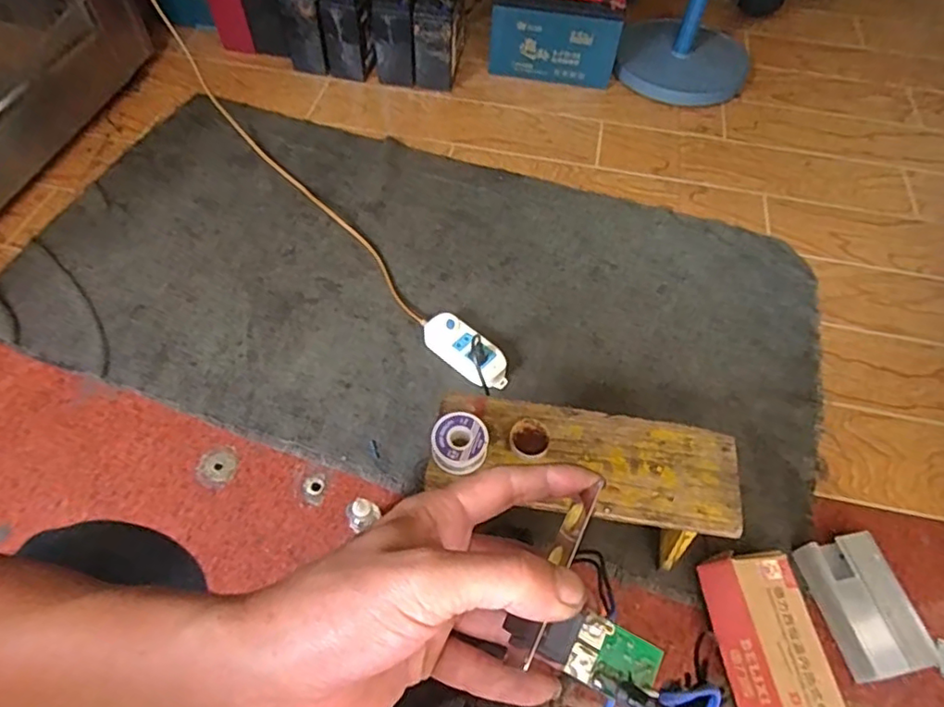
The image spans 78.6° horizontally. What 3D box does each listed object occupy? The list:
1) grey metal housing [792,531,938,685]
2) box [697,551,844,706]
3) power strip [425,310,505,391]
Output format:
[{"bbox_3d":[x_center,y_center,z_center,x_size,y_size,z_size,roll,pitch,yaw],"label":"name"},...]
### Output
[{"bbox_3d":[0.457,0.292,0.674,0.090,0.050,0.149,-11,59,-9],"label":"grey metal housing"},{"bbox_3d":[0.329,0.342,0.631,0.103,0.057,0.227,-4,58,-5],"label":"box"},{"bbox_3d":[-0.008,-0.002,0.846,0.147,0.036,0.066,38,64,19],"label":"power strip"}]

